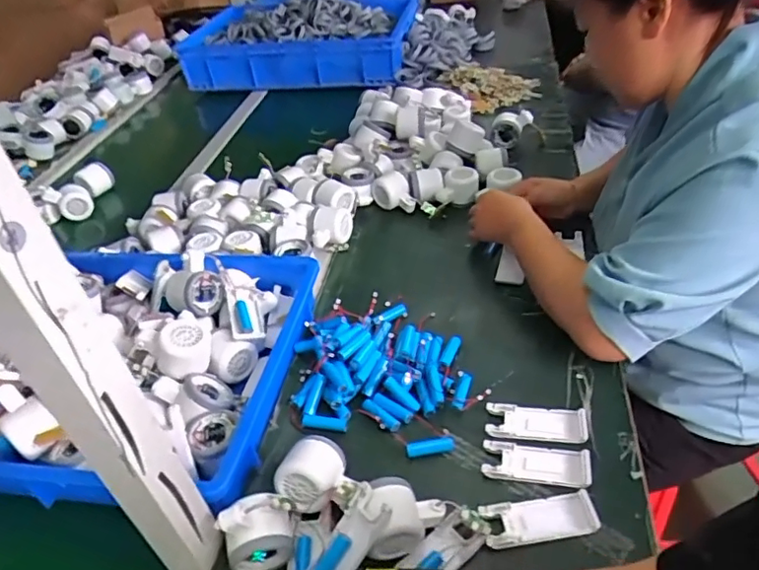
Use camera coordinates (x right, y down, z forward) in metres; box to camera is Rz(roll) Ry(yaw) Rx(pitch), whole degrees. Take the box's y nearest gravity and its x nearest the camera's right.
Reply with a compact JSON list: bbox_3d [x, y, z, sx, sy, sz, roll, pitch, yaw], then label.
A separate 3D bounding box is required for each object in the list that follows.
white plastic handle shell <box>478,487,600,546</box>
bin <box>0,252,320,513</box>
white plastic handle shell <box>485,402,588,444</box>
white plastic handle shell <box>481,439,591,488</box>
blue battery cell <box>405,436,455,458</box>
[{"bbox_3d":[0.152,0.224,0.539,0.105,0.016,0.043,-7,39,0],"label":"white plastic handle shell"},{"bbox_3d":[-0.388,0.079,0.713,0.557,0.090,0.365,2,40,11],"label":"bin"},{"bbox_3d":[0.172,0.152,0.618,0.105,0.013,0.041,1,40,10],"label":"white plastic handle shell"},{"bbox_3d":[0.161,0.185,0.583,0.104,0.017,0.043,4,40,13],"label":"white plastic handle shell"},{"bbox_3d":[0.055,0.173,0.607,0.052,0.012,0.014,-11,39,-5],"label":"blue battery cell"}]

